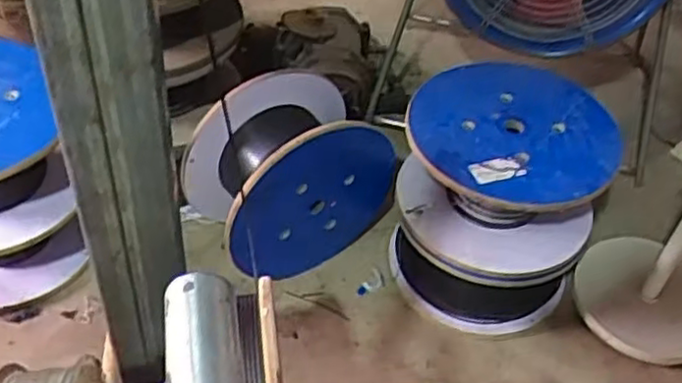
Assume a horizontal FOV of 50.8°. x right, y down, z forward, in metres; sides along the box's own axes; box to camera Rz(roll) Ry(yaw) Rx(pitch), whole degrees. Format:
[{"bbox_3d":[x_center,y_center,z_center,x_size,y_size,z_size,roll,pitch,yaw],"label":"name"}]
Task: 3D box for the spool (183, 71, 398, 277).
[{"bbox_3d":[-0.105,-0.047,1.625,0.425,0.391,0.234,-26,53,-26],"label":"spool"}]

